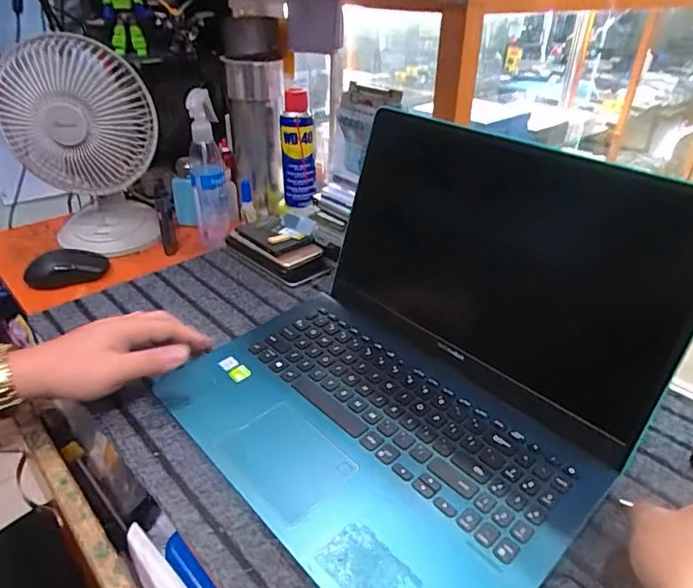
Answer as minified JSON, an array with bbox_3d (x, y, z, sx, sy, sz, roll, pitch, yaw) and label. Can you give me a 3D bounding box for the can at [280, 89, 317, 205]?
[{"bbox_3d":[-0.072,-0.210,0.760,0.052,0.162,0.042,-1,32,-6],"label":"can"}]

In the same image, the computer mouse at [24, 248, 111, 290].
[{"bbox_3d":[-0.375,-0.040,0.692,0.090,0.031,0.072,-9,34,-16],"label":"computer mouse"}]

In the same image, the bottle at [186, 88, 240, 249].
[{"bbox_3d":[-0.199,-0.188,0.759,0.055,0.214,0.103,-2,33,-6],"label":"bottle"}]

